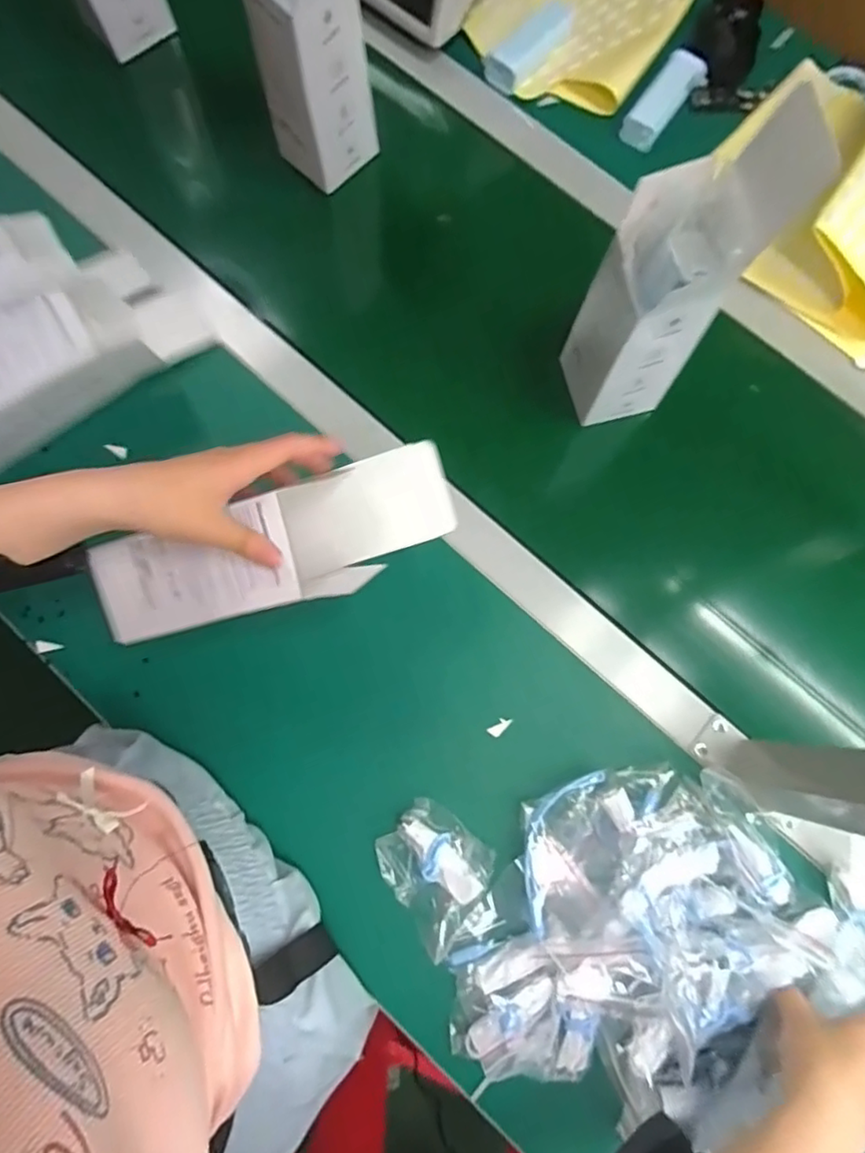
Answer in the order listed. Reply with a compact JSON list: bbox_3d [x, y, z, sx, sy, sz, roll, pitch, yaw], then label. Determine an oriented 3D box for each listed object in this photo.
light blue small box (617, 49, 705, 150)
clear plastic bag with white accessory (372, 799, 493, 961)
[{"bbox_3d":[0.235,-0.485,0.622,0.036,0.022,0.102,38,81,7],"label":"light blue small box"},{"bbox_3d":[-0.002,0.223,0.462,0.083,0.018,0.083,38,81,7],"label":"clear plastic bag with white accessory"}]

